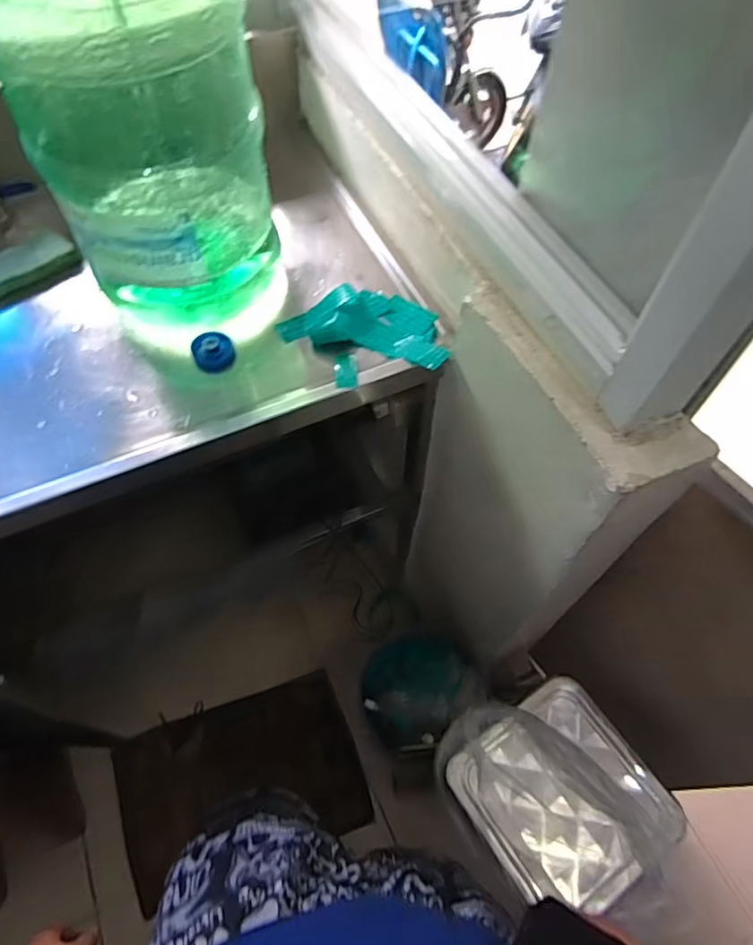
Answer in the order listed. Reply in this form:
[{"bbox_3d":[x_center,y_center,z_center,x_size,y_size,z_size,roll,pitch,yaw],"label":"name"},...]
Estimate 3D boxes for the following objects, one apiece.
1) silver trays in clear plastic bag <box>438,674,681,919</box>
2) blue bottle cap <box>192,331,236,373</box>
[{"bbox_3d":[0.270,0.497,0.901,0.297,0.065,0.317,-32,65,-18],"label":"silver trays in clear plastic bag"},{"bbox_3d":[-0.217,-0.161,0.773,0.053,0.032,0.047,-17,61,-10],"label":"blue bottle cap"}]

